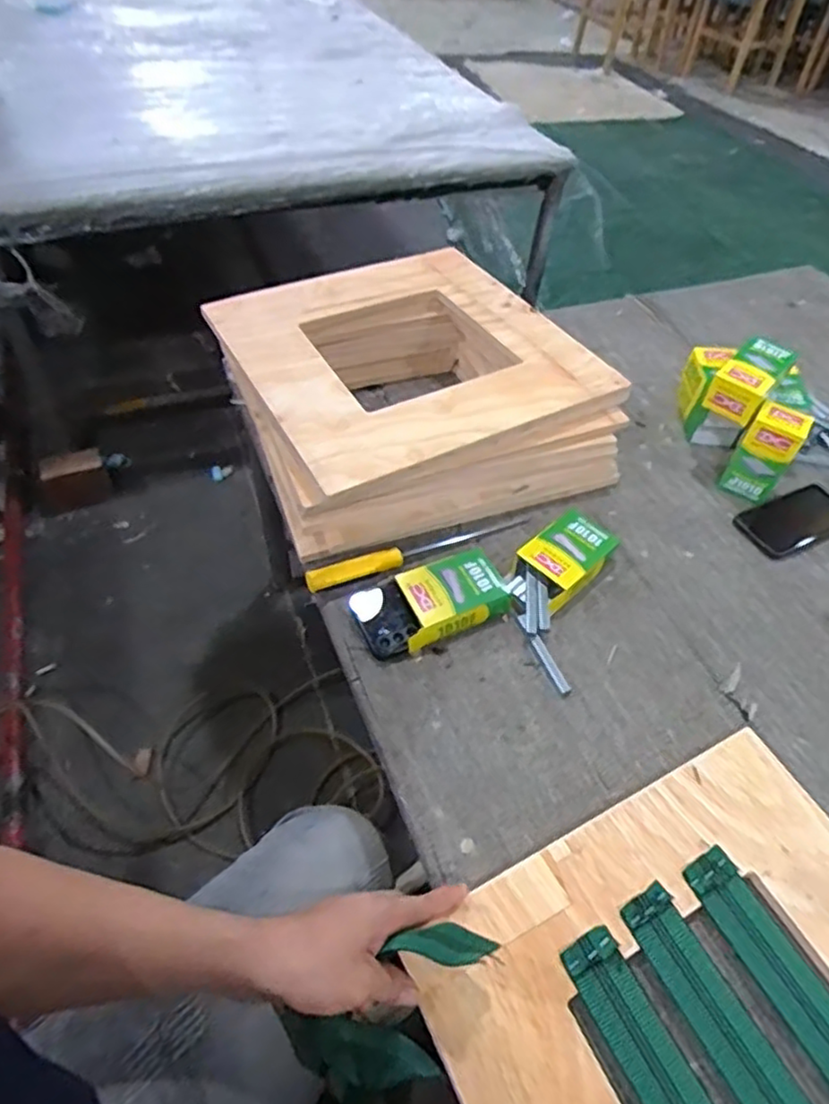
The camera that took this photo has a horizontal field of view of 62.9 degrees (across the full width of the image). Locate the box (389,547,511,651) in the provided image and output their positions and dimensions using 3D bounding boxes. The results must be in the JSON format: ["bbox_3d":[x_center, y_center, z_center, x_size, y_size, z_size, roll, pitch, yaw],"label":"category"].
[{"bbox_3d":[0.038,0.048,0.762,0.128,0.038,0.085,-19,53,-20],"label":"box"}]

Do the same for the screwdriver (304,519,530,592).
[{"bbox_3d":[0.011,-0.002,0.812,0.293,0.031,0.029,-18,53,-20],"label":"screwdriver"}]

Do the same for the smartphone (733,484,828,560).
[{"bbox_3d":[0.510,-0.043,0.903,0.172,0.008,0.082,-20,53,-21],"label":"smartphone"}]

